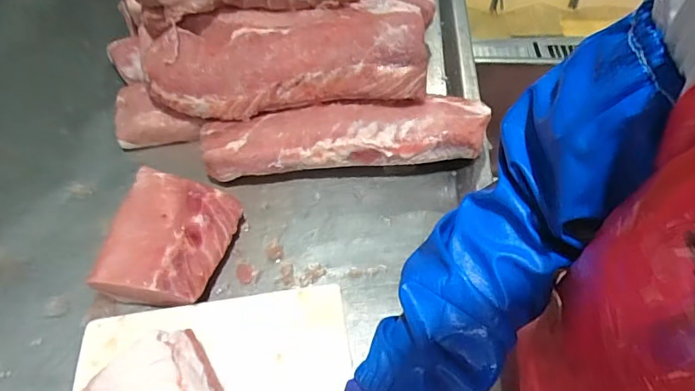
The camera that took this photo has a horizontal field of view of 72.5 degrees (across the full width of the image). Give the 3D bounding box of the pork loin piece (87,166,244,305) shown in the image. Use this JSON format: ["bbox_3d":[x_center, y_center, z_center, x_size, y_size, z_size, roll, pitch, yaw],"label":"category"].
[{"bbox_3d":[-0.225,0.058,0.608,0.137,0.074,0.174,6,52,6],"label":"pork loin piece"}]

